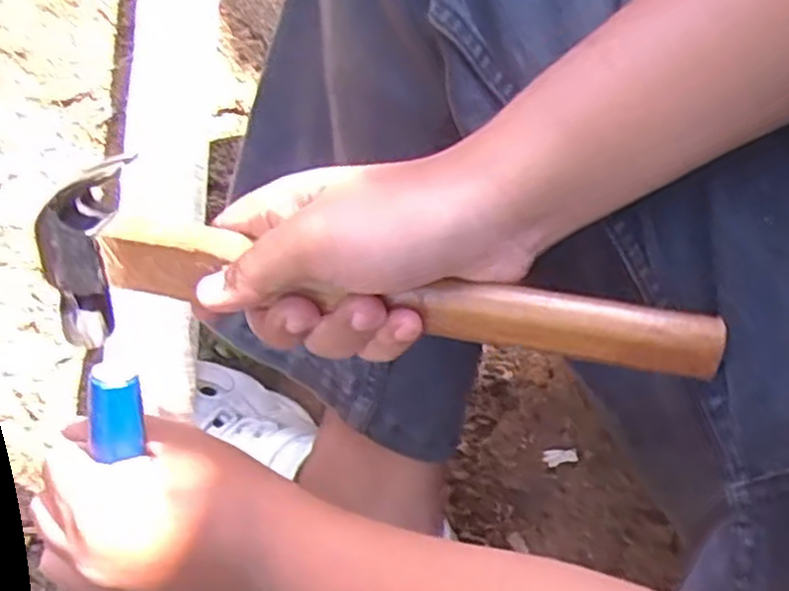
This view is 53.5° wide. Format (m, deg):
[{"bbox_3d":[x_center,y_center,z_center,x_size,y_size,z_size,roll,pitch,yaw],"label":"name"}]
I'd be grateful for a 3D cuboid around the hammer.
[{"bbox_3d":[-0.013,0.002,0.321,0.276,0.080,0.041,8,59,8],"label":"hammer"}]

